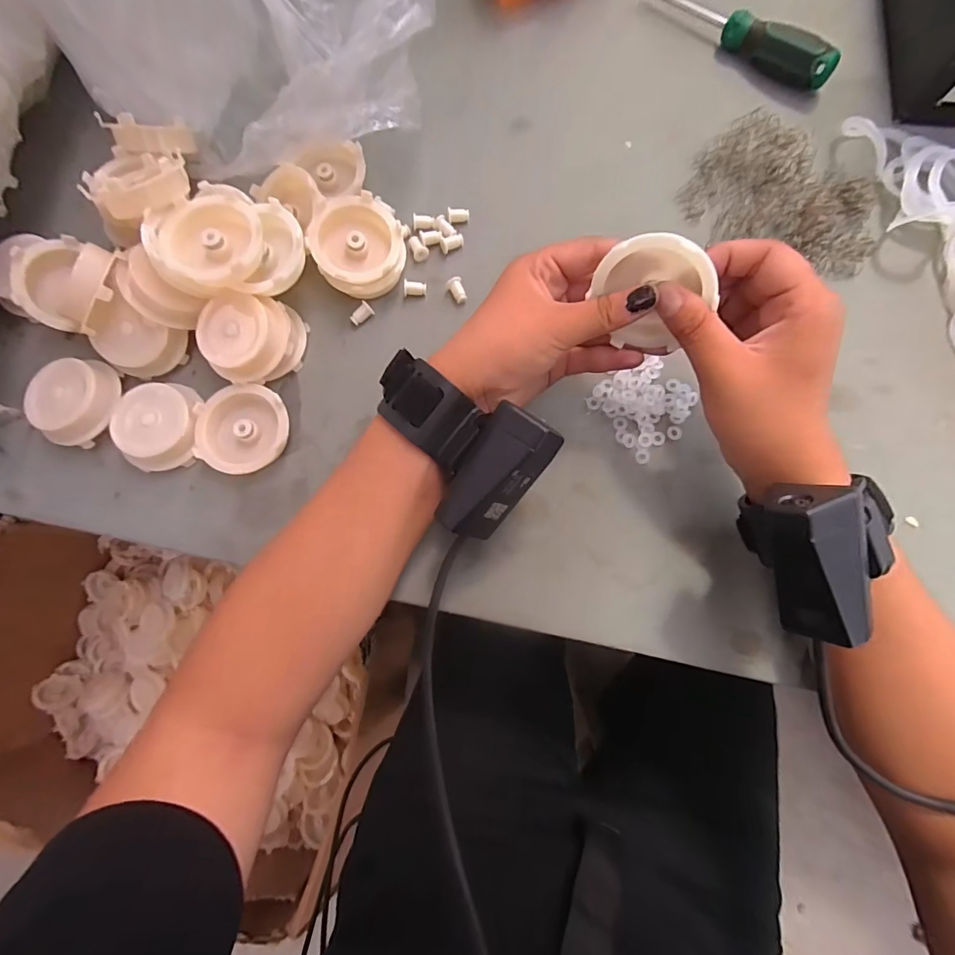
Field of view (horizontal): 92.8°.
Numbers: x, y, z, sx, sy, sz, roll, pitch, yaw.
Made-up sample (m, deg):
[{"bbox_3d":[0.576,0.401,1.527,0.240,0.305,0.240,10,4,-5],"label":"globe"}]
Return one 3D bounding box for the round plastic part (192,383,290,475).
[{"bbox_3d":[-0.153,-0.032,0.297,0.056,0.019,0.057,0,79,0],"label":"round plastic part"}]

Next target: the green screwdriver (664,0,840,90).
[{"bbox_3d":[0.202,-0.350,0.351,0.159,0.024,0.024,43,82,8],"label":"green screwdriver"}]

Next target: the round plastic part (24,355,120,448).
[{"bbox_3d":[-0.262,-0.050,0.298,0.055,0.026,0.049,-33,80,-6],"label":"round plastic part"}]

